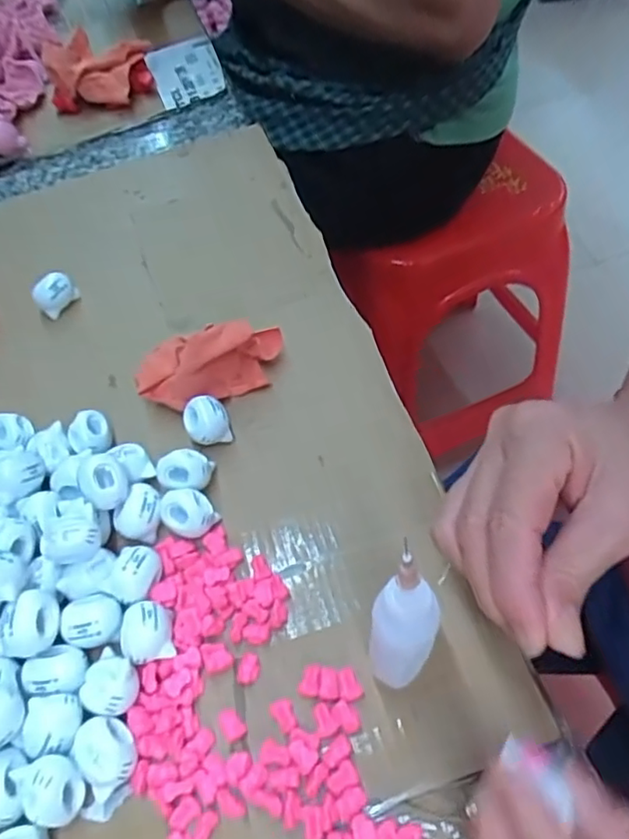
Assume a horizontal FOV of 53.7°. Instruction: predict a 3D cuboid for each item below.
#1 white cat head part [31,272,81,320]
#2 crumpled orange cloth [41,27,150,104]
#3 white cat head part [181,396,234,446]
[{"bbox_3d":[-0.161,-0.078,0.386,0.018,0.022,0.021,16,56,11],"label":"white cat head part"},{"bbox_3d":[-0.192,-0.305,0.544,0.078,0.042,0.070,4,56,9],"label":"crumpled orange cloth"},{"bbox_3d":[-0.055,0.002,0.319,0.021,0.019,0.023,0,55,0],"label":"white cat head part"}]

